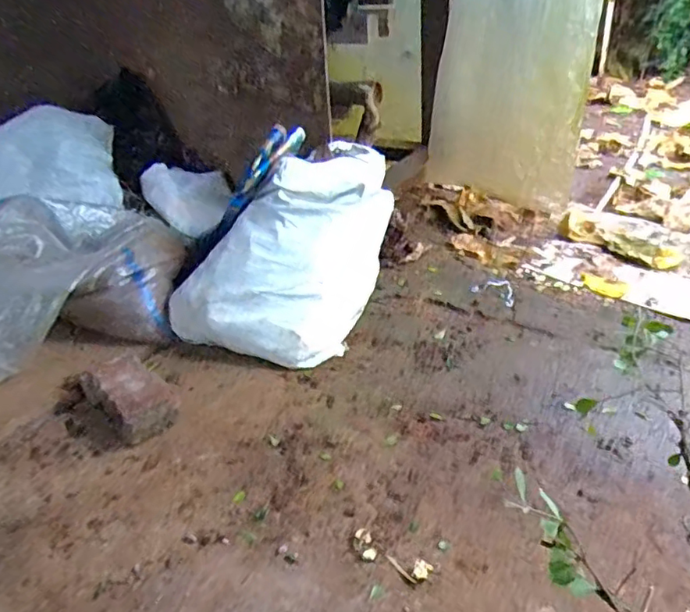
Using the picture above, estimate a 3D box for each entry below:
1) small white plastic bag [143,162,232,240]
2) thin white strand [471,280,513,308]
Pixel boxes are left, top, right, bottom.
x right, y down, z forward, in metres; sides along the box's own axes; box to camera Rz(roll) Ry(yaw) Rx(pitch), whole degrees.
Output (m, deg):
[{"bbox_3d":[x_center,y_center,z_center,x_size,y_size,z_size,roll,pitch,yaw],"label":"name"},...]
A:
[{"bbox_3d":[-0.431,-0.291,1.546,0.233,0.157,0.174,9,33,20],"label":"small white plastic bag"},{"bbox_3d":[0.369,-0.038,1.374,0.105,0.004,0.089,27,46,32],"label":"thin white strand"}]

